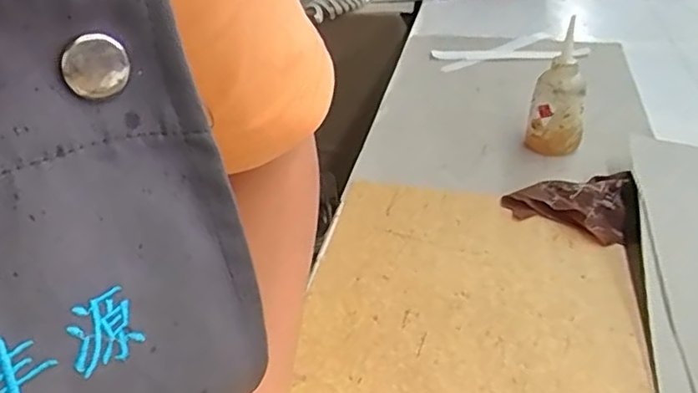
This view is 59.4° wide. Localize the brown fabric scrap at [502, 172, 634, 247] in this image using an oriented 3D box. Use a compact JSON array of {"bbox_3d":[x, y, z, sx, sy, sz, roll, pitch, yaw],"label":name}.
[{"bbox_3d":[0.230,0.007,0.655,0.122,0.031,0.088,8,35,19],"label":"brown fabric scrap"}]

